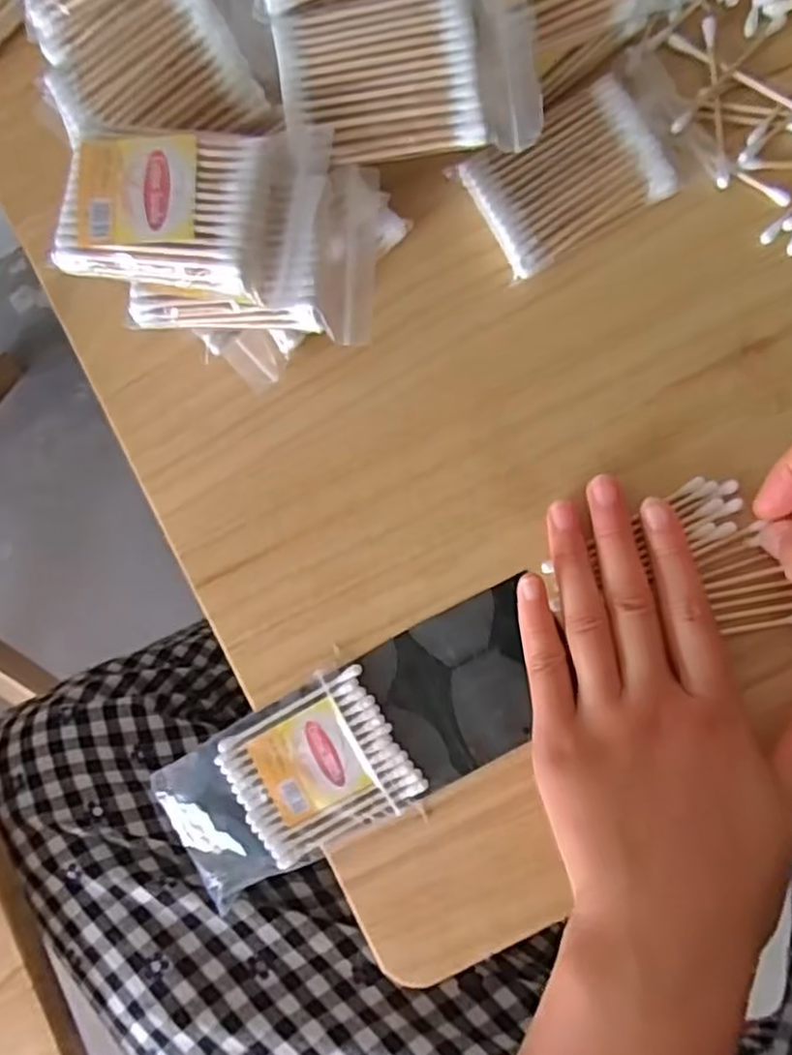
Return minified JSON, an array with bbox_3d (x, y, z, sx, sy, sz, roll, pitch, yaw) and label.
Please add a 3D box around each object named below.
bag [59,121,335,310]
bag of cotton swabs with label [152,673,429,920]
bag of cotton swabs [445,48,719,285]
[{"bbox_3d":[-0.070,-0.115,0.256,0.087,0.018,0.063,9,85,11],"label":"bag"},{"bbox_3d":[-0.047,0.107,0.303,0.102,0.009,0.061,-32,82,4],"label":"bag of cotton swabs with label"},{"bbox_3d":[0.079,-0.151,0.298,0.095,0.013,0.059,-30,82,5],"label":"bag of cotton swabs"}]

